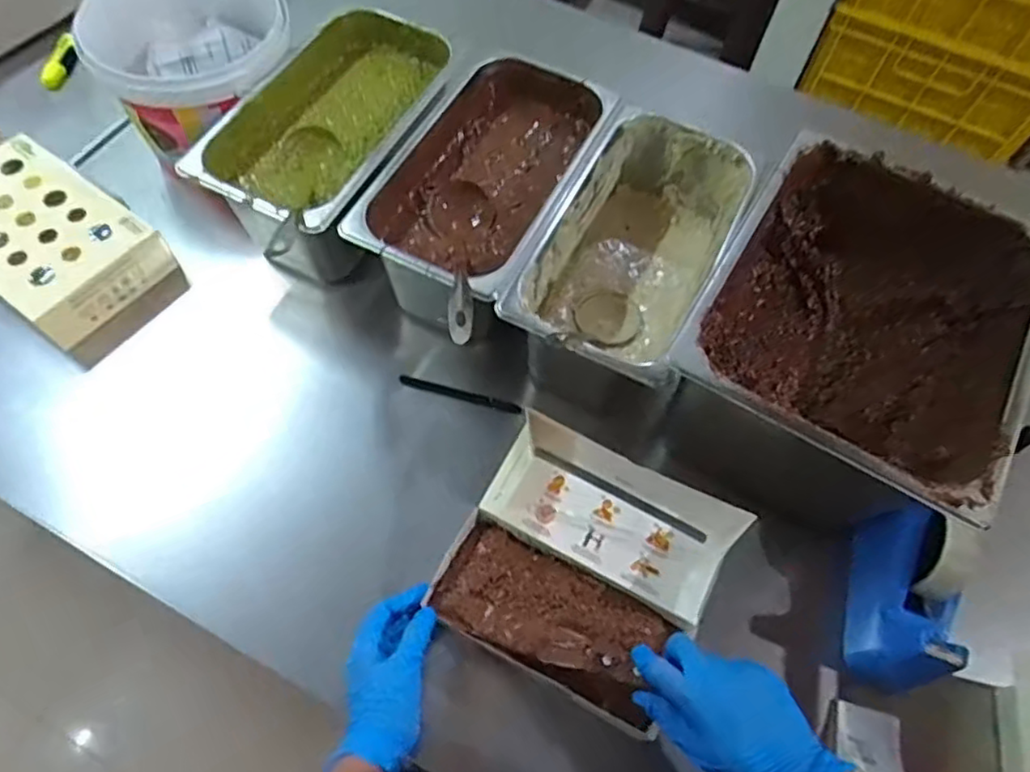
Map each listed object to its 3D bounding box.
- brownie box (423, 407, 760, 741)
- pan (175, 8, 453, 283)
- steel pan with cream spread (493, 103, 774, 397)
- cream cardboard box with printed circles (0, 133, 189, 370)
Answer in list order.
[{"bbox_3d":[0.059,0.155,0.578,0.214,0.072,0.198,30,65,12],"label":"brownie box"},{"bbox_3d":[-0.211,-0.290,0.760,0.186,0.126,0.330,21,63,7],"label":"pan"},{"bbox_3d":[0.121,-0.127,0.707,0.165,0.147,0.320,26,64,10],"label":"steel pan with cream spread"},{"bbox_3d":[-0.525,-0.159,0.737,0.245,0.089,0.156,33,66,13],"label":"cream cardboard box with printed circles"}]

